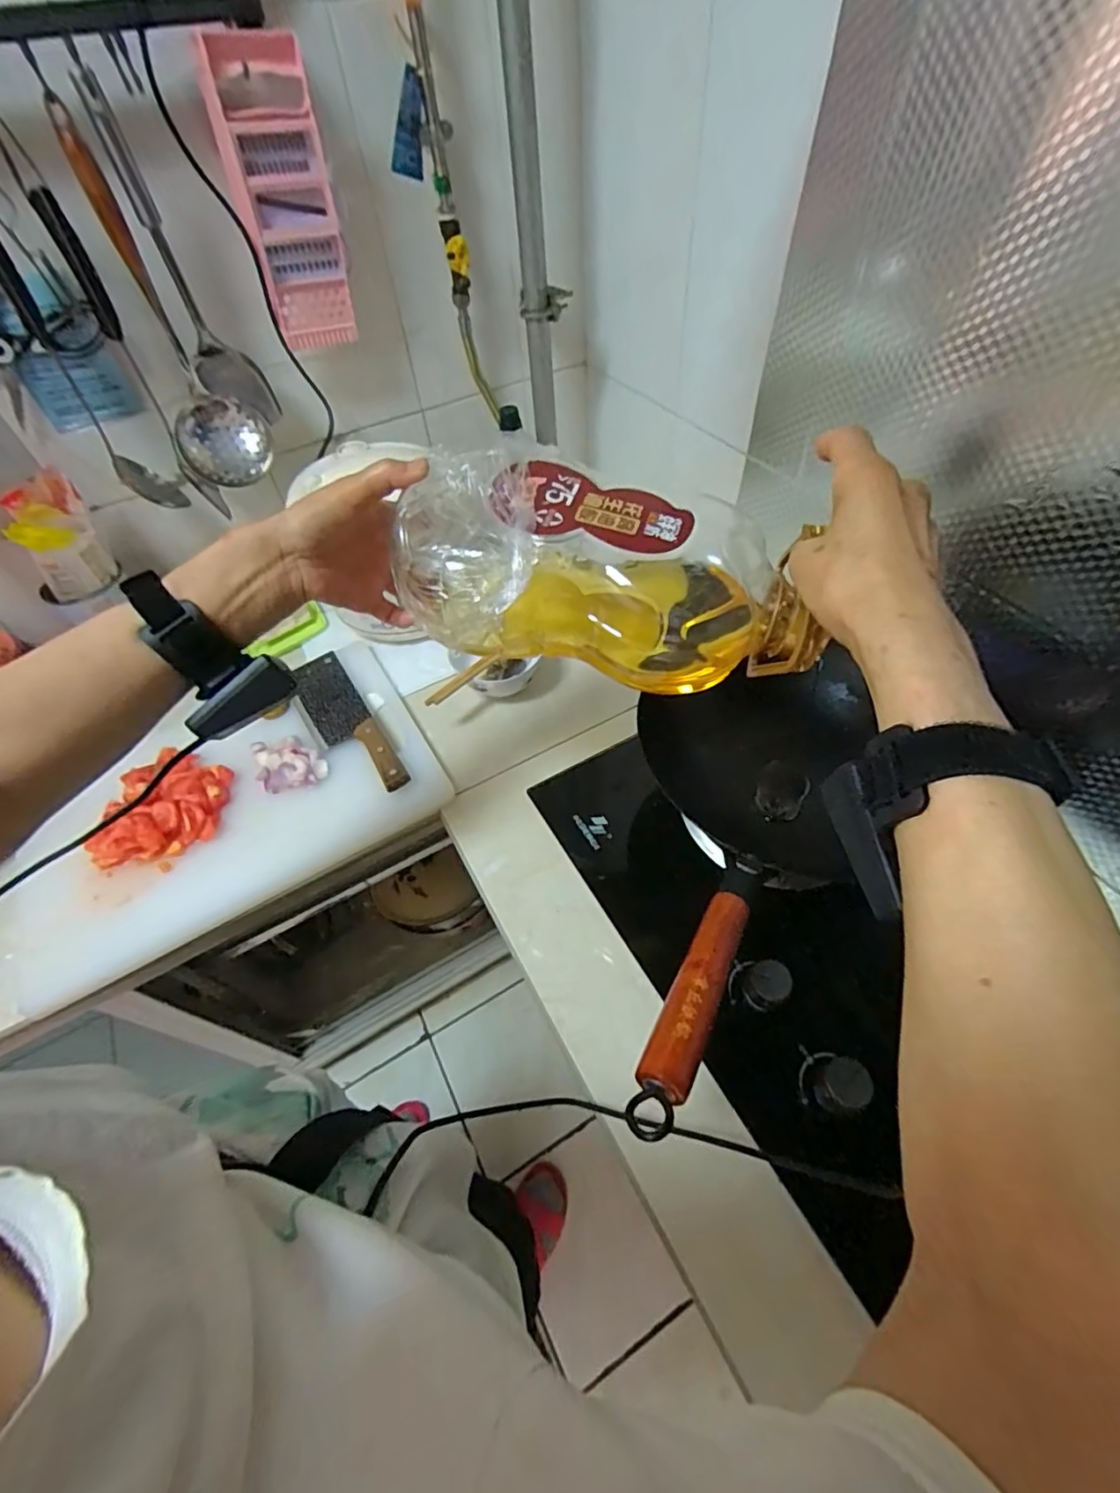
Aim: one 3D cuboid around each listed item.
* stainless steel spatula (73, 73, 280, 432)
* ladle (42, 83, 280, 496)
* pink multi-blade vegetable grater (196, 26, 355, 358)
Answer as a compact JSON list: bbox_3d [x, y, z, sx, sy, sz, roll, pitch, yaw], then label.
[{"bbox_3d":[-0.441,-0.552,0.691,0.079,0.317,0.035,-27,55,-16],"label":"stainless steel spatula"},{"bbox_3d":[-0.460,-0.493,0.679,0.110,0.321,0.124,-23,54,-13],"label":"ladle"},{"bbox_3d":[-0.310,-0.616,0.666,0.107,0.254,0.030,-24,54,-13],"label":"pink multi-blade vegetable grater"}]

